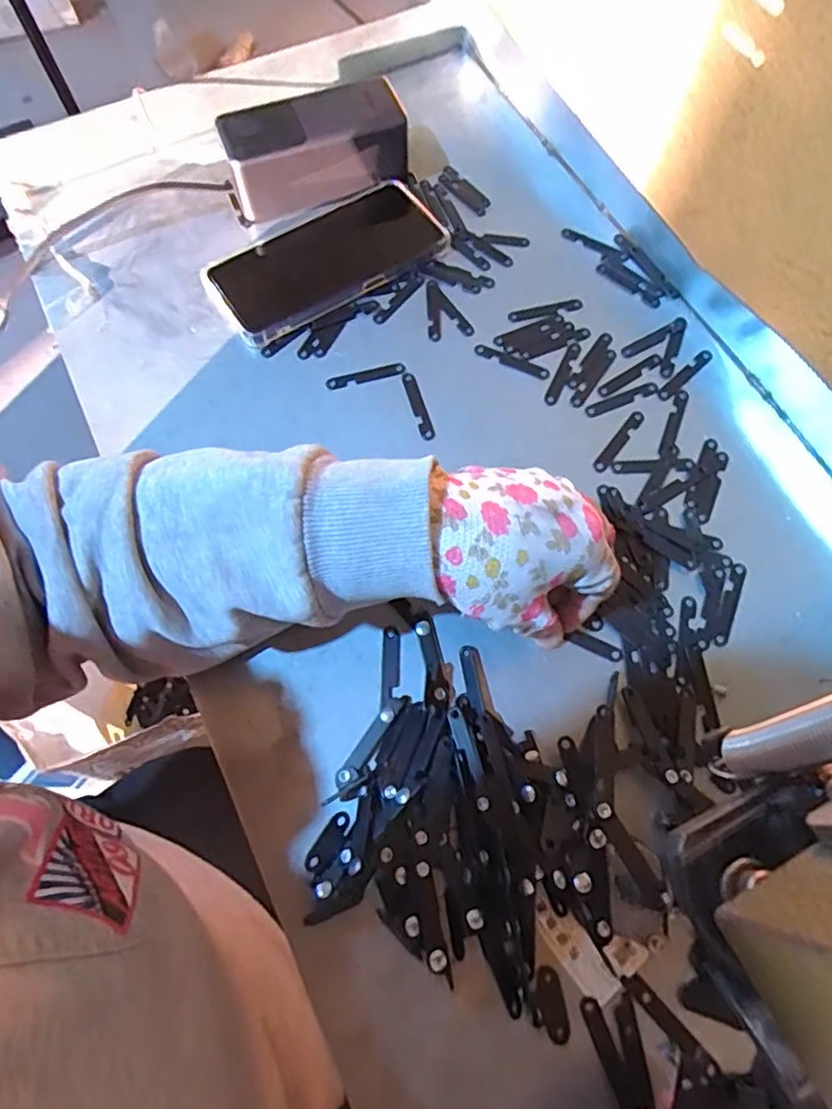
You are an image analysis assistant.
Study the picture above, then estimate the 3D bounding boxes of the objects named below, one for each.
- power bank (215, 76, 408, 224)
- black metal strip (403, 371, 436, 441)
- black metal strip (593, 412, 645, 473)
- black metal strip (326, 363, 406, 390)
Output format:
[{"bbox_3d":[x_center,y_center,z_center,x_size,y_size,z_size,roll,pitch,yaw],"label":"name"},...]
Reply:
[{"bbox_3d":[-0.074,-0.297,0.467,0.125,0.051,0.059,-17,69,-7],"label":"power bank"},{"bbox_3d":[0.002,-0.096,0.412,0.009,0.004,0.052,-15,69,-6],"label":"black metal strip"},{"bbox_3d":[0.128,-0.072,0.399,0.009,0.004,0.052,37,73,13],"label":"black metal strip"},{"bbox_3d":[-0.033,-0.118,0.420,0.052,0.004,0.008,-14,69,-6],"label":"black metal strip"}]

